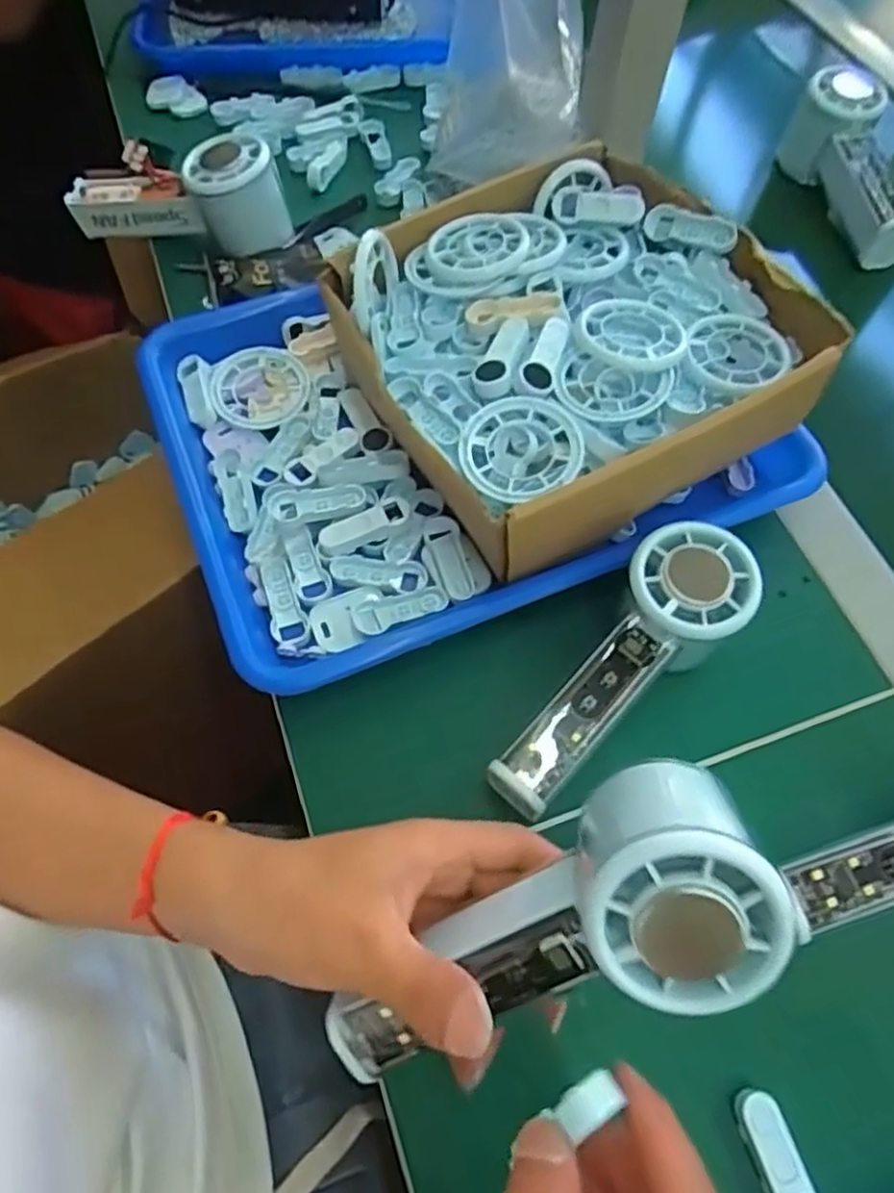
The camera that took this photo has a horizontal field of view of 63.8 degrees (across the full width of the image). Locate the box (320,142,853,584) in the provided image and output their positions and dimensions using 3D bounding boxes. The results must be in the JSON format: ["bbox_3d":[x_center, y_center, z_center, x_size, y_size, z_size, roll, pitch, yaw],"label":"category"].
[{"bbox_3d":[0.066,-0.132,0.388,0.210,0.076,0.207,-24,66,-15],"label":"box"}]

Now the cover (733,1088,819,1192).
[{"bbox_3d":[0.126,0.213,0.267,0.020,0.010,0.049,-11,63,-8],"label":"cover"}]

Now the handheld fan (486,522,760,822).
[{"bbox_3d":[0.080,0.036,0.337,0.050,0.050,0.154,40,81,17],"label":"handheld fan"}]

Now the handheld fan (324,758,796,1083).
[{"bbox_3d":[0.036,0.112,0.251,0.159,0.073,0.057,-32,90,23],"label":"handheld fan"}]

